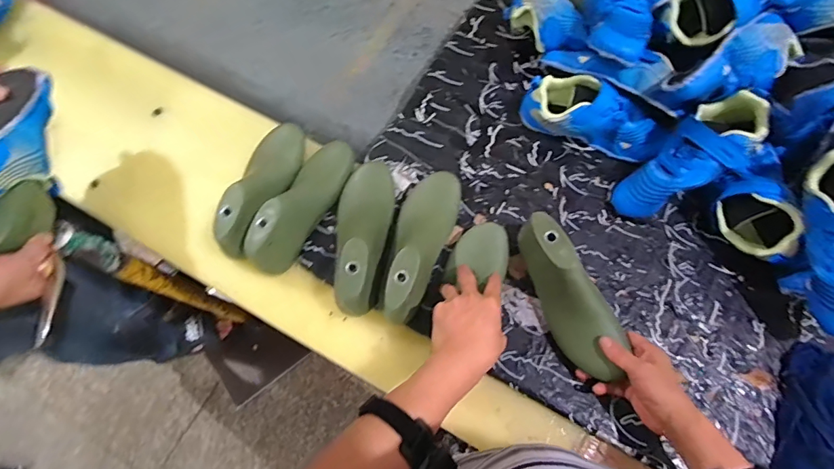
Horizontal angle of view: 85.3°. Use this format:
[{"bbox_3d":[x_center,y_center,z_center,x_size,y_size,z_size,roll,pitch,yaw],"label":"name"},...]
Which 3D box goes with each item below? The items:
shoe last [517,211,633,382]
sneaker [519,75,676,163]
[{"bbox_3d":[0.191,0.072,0.566,0.066,0.078,0.202,-22,82,-6],"label":"shoe last"},{"bbox_3d":[0.258,-0.171,0.658,0.204,0.077,0.081,15,71,7],"label":"sneaker"}]

